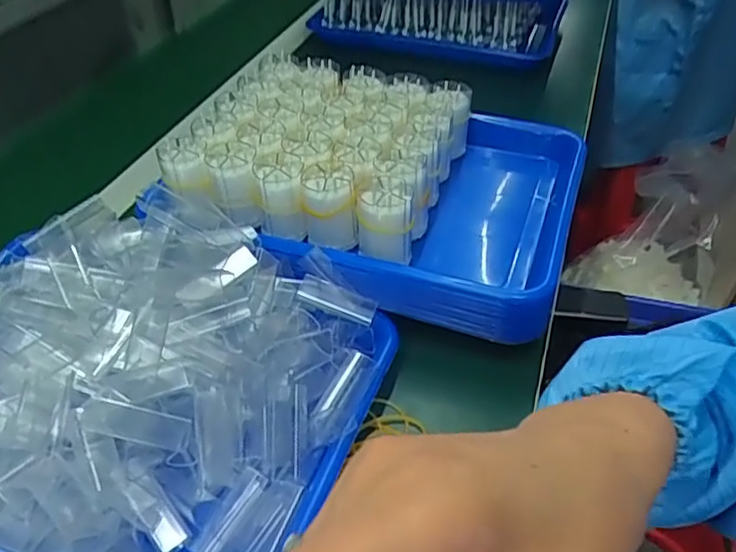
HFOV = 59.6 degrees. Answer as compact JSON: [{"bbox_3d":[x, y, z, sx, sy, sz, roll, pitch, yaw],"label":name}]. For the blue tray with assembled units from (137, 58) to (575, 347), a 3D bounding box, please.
[{"bbox_3d":[0.004,-0.079,0.536,0.323,0.088,0.251,8,43,11],"label":"blue tray with assembled units"}]

